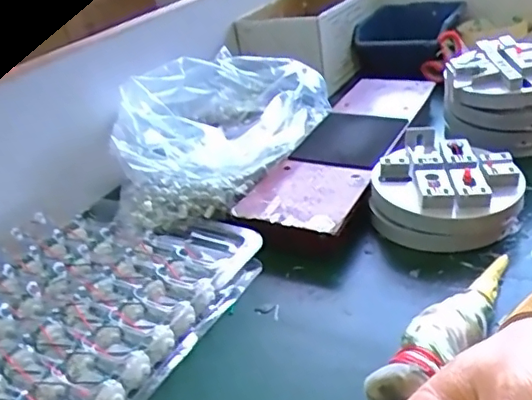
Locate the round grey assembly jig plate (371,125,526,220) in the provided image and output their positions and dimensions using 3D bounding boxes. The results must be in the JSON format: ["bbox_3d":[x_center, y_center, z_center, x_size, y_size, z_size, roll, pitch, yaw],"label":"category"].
[{"bbox_3d":[0.131,-0.011,0.419,0.098,0.044,0.101,-3,32,2],"label":"round grey assembly jig plate"}]

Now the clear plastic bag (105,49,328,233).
[{"bbox_3d":[-0.047,-0.072,0.516,0.159,0.071,0.228,17,38,40],"label":"clear plastic bag"}]

